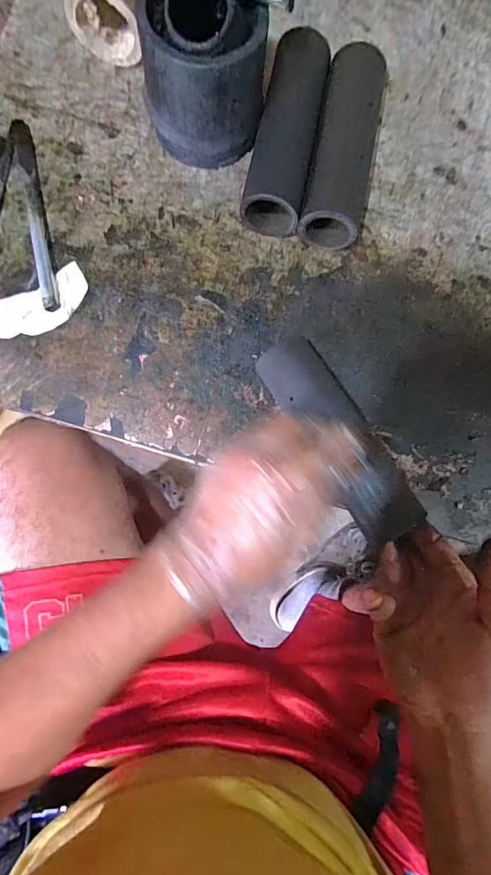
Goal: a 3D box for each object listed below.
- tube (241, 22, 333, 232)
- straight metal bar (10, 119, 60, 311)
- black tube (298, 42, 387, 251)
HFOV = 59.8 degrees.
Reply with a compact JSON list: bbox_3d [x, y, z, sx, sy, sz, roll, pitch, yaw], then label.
[{"bbox_3d":[0.039,-0.281,0.401,0.054,0.046,0.179,14,84,-2],"label":"tube"},{"bbox_3d":[-0.192,-0.203,0.390,0.018,0.016,0.184,-13,85,-4],"label":"straight metal bar"},{"bbox_3d":[0.093,-0.271,0.403,0.055,0.051,0.181,12,84,-2],"label":"black tube"}]

